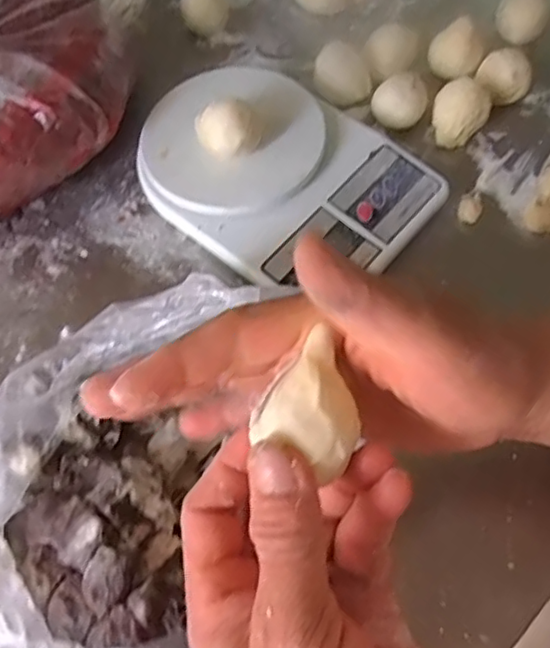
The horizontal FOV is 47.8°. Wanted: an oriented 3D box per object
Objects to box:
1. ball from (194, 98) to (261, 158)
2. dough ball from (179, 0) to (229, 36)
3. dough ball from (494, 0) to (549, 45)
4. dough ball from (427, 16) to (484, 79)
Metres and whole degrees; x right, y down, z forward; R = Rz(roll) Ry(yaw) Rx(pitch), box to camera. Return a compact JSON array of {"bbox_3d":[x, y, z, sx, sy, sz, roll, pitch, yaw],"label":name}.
[{"bbox_3d":[-0.033,-0.136,0.437,0.043,0.038,0.040,-1,64,2],"label":"ball"},{"bbox_3d":[-0.063,-0.284,0.551,0.040,0.033,0.038,-1,63,2],"label":"dough ball"},{"bbox_3d":[0.213,-0.265,0.538,0.041,0.030,0.041,21,66,12],"label":"dough ball"},{"bbox_3d":[0.150,-0.227,0.512,0.041,0.041,0.037,16,65,10],"label":"dough ball"}]

